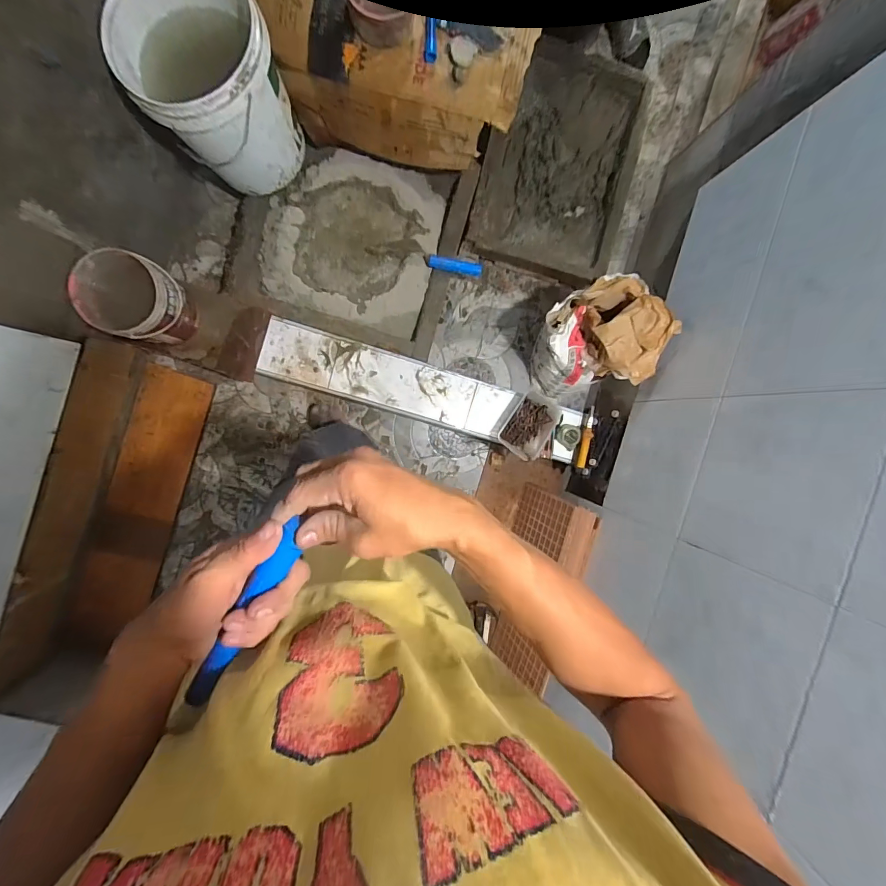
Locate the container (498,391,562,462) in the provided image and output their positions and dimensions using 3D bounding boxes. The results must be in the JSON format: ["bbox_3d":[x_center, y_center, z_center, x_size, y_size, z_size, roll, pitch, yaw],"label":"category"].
[{"bbox_3d":[0.254,-0.049,1.159,0.132,0.062,0.178,32,87,-9],"label":"container"}]

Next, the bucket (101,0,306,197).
[{"bbox_3d":[-0.533,-0.821,0.930,0.313,0.299,0.354,-32,97,-7],"label":"bucket"}]

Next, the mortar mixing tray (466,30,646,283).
[{"bbox_3d":[0.346,-0.848,1.225,0.429,0.114,0.646,14,90,-10],"label":"mortar mixing tray"}]

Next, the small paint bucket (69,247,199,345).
[{"bbox_3d":[-0.730,-0.337,0.976,0.191,0.168,0.190,13,90,-10],"label":"small paint bucket"}]

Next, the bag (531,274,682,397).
[{"bbox_3d":[0.385,-0.266,1.105,0.224,0.356,0.276,-44,98,-6],"label":"bag"}]

